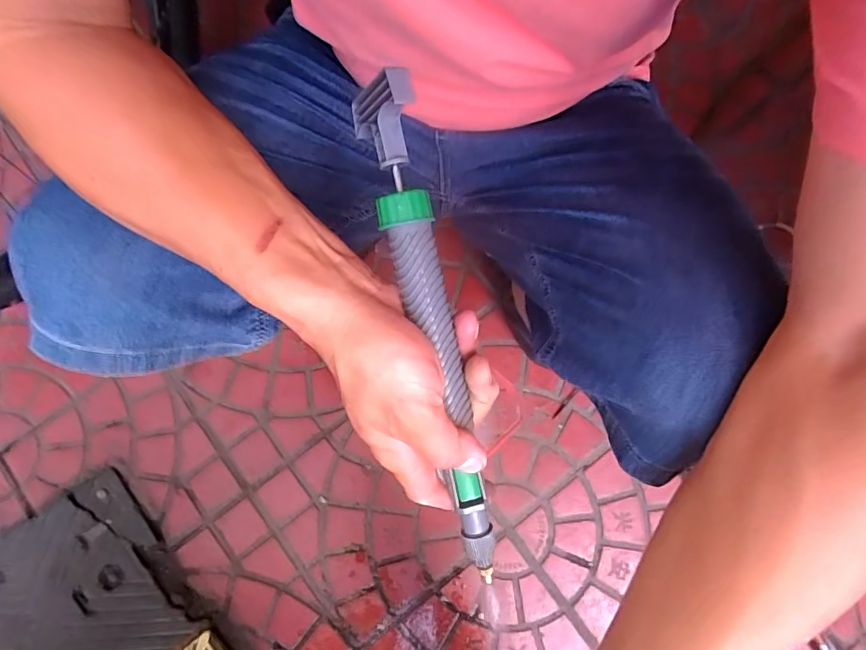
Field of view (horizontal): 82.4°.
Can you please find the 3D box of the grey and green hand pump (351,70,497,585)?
[{"bbox_3d":[0.000,0.009,0.291,0.030,0.045,0.290,-13,98,-2],"label":"grey and green hand pump"}]

